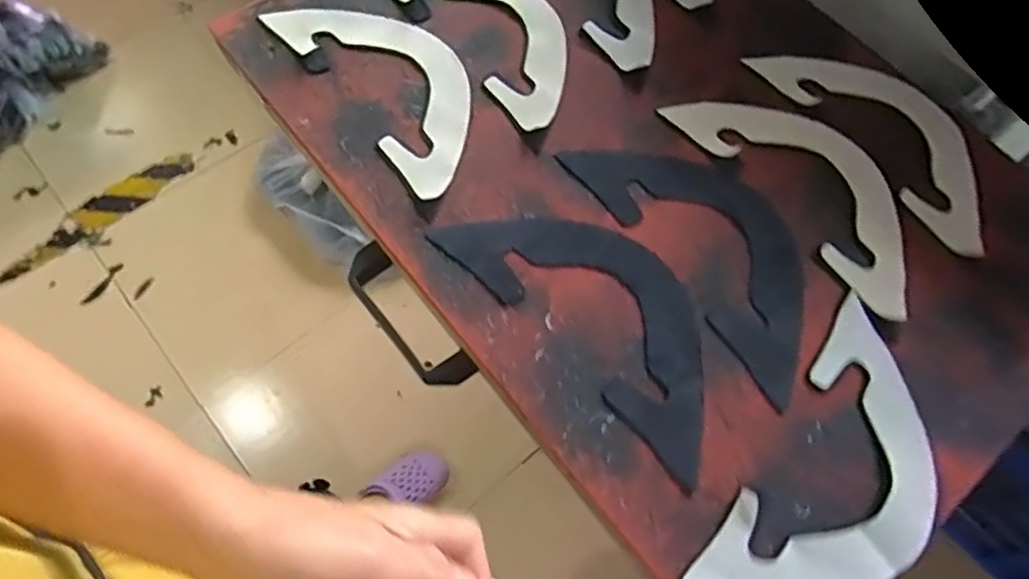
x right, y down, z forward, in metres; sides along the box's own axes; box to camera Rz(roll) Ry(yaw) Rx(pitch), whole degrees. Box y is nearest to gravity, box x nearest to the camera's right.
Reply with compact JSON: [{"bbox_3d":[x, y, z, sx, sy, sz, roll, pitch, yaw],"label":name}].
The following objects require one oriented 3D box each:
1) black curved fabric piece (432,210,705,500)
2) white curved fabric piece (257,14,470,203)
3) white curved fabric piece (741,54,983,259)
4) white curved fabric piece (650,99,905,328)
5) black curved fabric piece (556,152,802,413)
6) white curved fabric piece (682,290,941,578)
[{"bbox_3d":[0.071,0.010,0.484,0.122,0.005,0.256,-41,74,-19],"label":"black curved fabric piece"},{"bbox_3d":[-0.108,-0.193,0.561,0.116,0.011,0.247,-36,73,-17],"label":"white curved fabric piece"},{"bbox_3d":[0.342,-0.149,0.564,0.103,0.009,0.251,-34,72,-16],"label":"white curved fabric piece"},{"bbox_3d":[0.263,-0.100,0.539,0.119,0.011,0.252,-34,72,-17],"label":"white curved fabric piece"},{"bbox_3d":[0.167,-0.044,0.517,0.118,0.004,0.253,-33,72,-16],"label":"black curved fabric piece"},{"bbox_3d":[0.234,0.136,0.436,0.116,0.006,0.255,36,69,12],"label":"white curved fabric piece"}]

